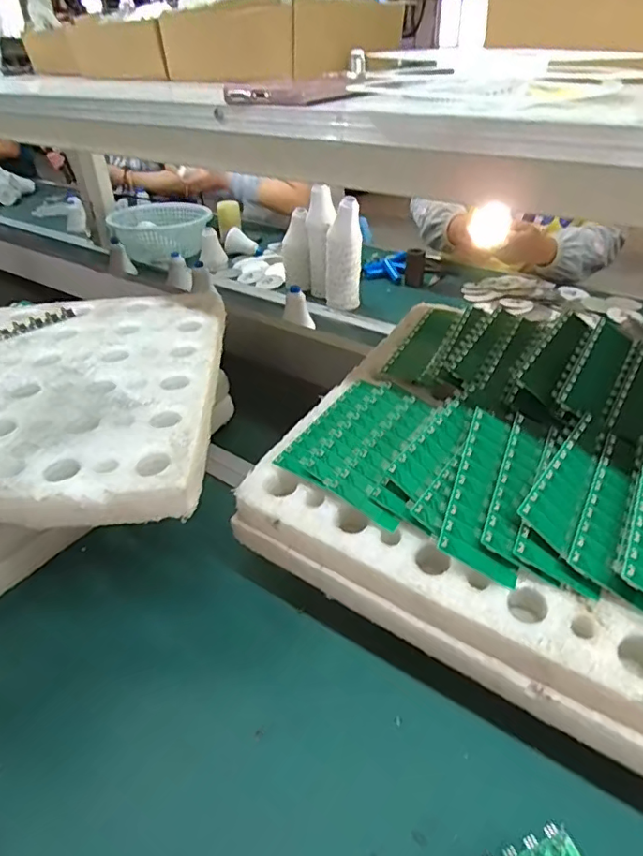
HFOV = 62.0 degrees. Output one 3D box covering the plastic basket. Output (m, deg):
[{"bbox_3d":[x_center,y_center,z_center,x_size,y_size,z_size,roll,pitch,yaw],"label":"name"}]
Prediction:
[{"bbox_3d":[-0.419,-0.532,1.409,0.255,0.117,0.310,-8,36,-8],"label":"plastic basket"}]

